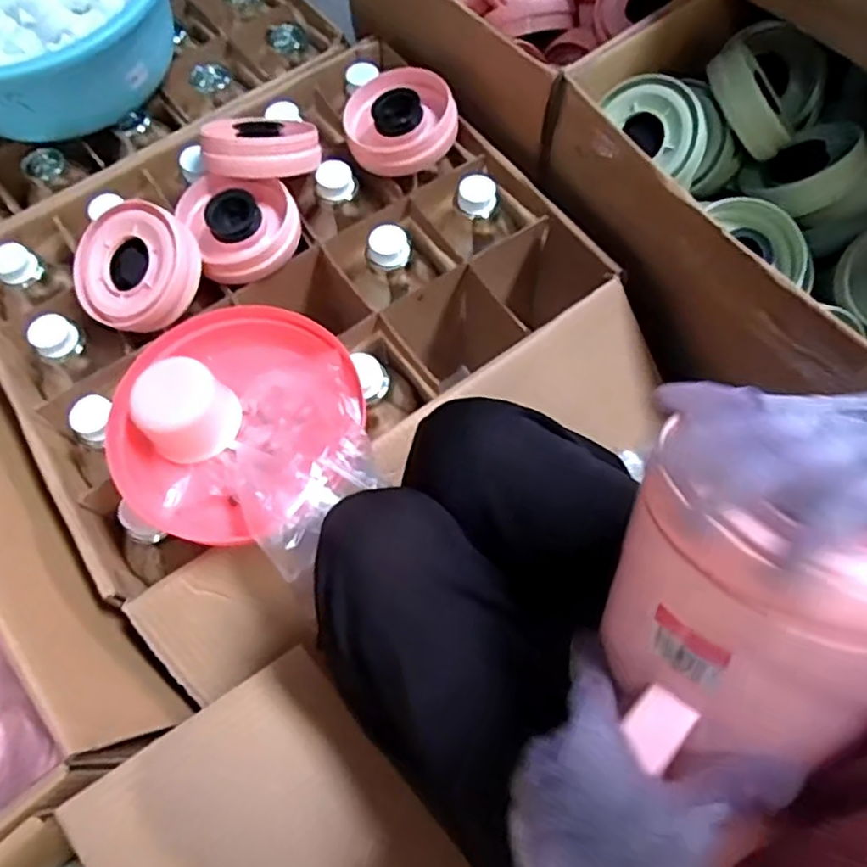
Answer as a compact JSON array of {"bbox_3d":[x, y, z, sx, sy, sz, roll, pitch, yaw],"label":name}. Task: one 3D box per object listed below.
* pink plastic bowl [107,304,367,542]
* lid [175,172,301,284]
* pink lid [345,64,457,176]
[{"bbox_3d":[-0.179,-0.016,0.599,0.233,0.072,0.222,22,69,11],"label":"pink plastic bowl"},{"bbox_3d":[-0.213,-0.234,0.735,0.119,0.043,0.124,-1,67,2],"label":"lid"},{"bbox_3d":[-0.039,-0.369,0.782,0.128,0.039,0.128,0,86,2],"label":"pink lid"}]

